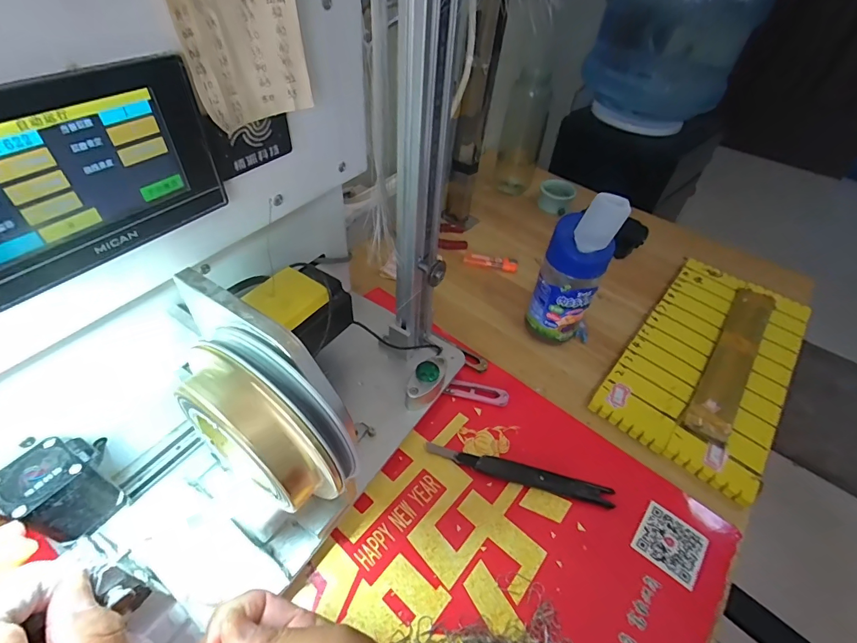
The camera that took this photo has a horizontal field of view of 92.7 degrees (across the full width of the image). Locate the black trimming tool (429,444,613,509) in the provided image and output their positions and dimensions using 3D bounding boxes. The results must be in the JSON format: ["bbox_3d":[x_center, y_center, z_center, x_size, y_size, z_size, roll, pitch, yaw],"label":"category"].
[{"bbox_3d":[0.083,0.143,0.384,0.172,0.010,0.017,12,47,8],"label":"black trimming tool"}]

